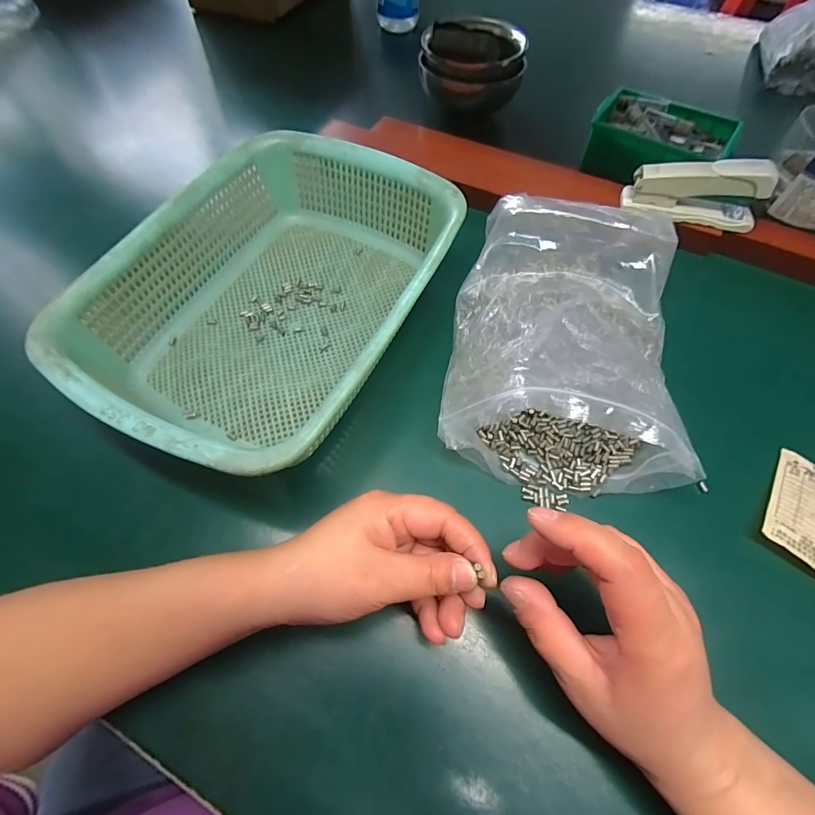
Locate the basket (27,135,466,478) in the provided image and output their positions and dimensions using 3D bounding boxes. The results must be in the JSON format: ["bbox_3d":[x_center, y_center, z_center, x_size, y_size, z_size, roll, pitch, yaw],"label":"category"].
[{"bbox_3d":[-0.101,-0.087,0.330,0.216,0.083,0.291,24,64,12],"label":"basket"}]

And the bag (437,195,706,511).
[{"bbox_3d":[0.127,-0.058,0.323,0.176,0.072,0.236,9,62,4],"label":"bag"}]

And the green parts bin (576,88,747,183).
[{"bbox_3d":[0.286,-0.304,0.469,0.142,0.050,0.102,25,64,12],"label":"green parts bin"}]

